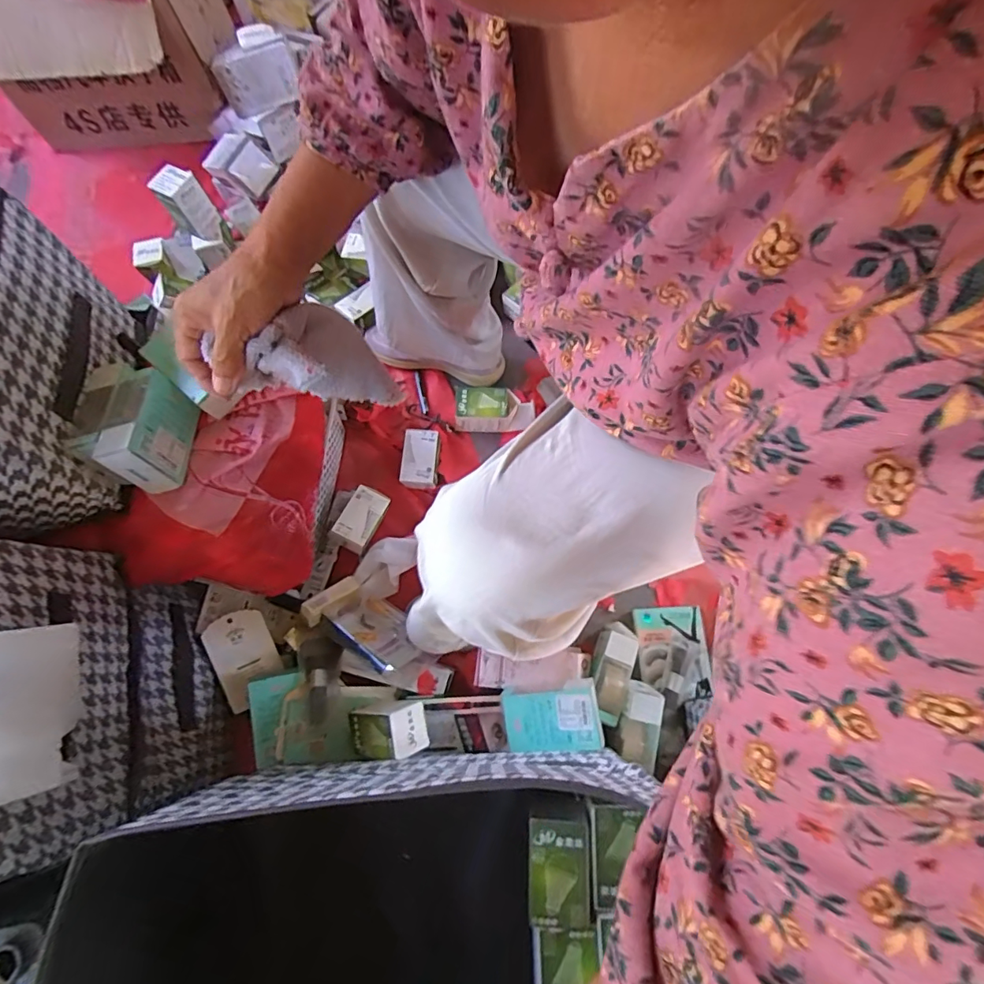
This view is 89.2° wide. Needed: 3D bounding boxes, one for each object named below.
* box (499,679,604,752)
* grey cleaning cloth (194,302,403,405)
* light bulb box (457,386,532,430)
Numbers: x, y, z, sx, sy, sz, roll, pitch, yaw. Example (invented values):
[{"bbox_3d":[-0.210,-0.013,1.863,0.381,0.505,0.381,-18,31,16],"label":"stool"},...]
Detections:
[{"bbox_3d":[0.068,0.259,0.578,0.108,0.027,0.069,-5,72,0],"label":"box"},{"bbox_3d":[-0.137,-0.108,0.455,0.062,0.174,0.075,47,106,14],"label":"grey cleaning cloth"},{"bbox_3d":[0.004,-0.130,0.784,0.124,0.044,0.059,2,72,2],"label":"light bulb box"}]

